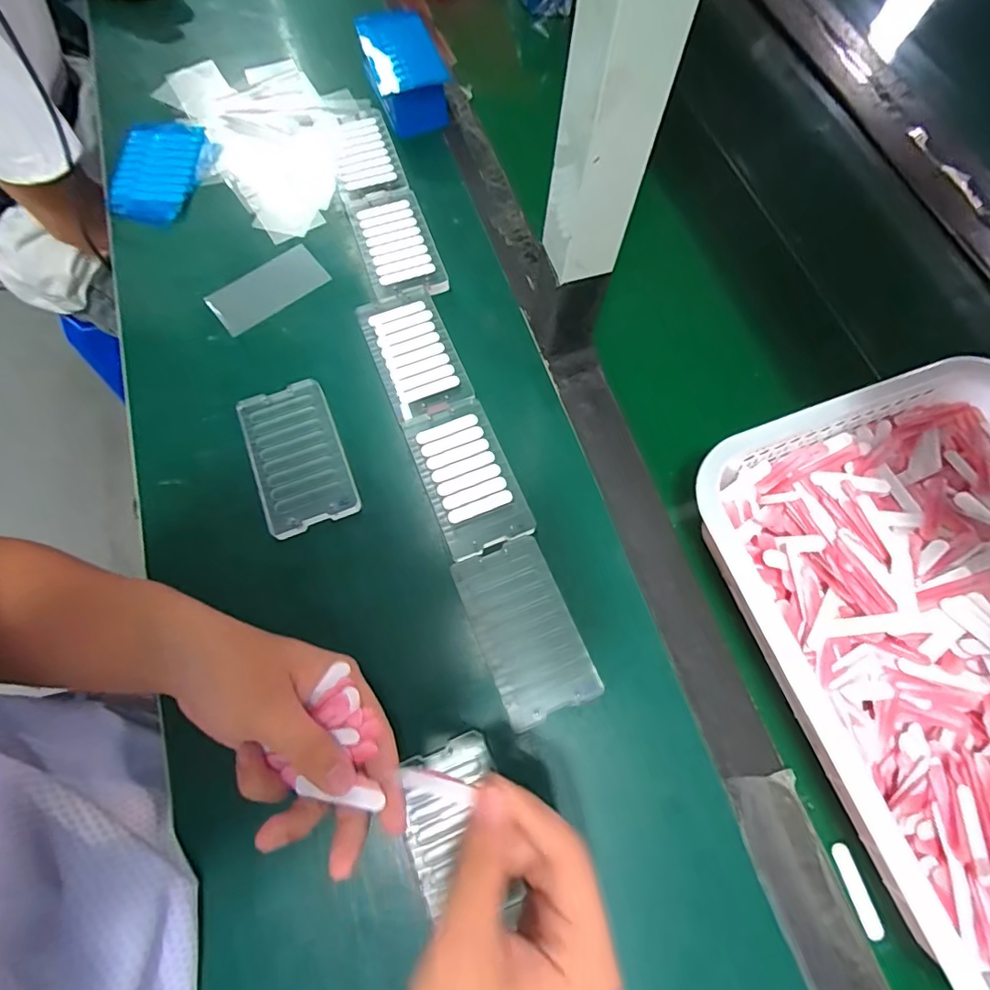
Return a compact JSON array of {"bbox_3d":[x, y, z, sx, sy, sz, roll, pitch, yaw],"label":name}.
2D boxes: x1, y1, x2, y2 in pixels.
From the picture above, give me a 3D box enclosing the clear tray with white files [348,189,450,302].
[{"bbox_3d":[-0.091,-0.233,0.492,0.065,0.010,0.118,-18,70,-8],"label":"clear tray with white files"}]

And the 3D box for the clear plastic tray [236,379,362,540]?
[{"bbox_3d":[-0.156,-0.032,0.416,0.068,0.013,0.121,-21,71,-9],"label":"clear plastic tray"}]

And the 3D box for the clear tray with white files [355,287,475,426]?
[{"bbox_3d":[-0.069,-0.122,0.450,0.067,0.006,0.121,-20,71,-9],"label":"clear tray with white files"}]

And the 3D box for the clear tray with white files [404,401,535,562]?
[{"bbox_3d":[-0.021,-0.015,0.411,0.067,0.007,0.120,-21,71,-9],"label":"clear tray with white files"}]

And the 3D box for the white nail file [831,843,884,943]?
[{"bbox_3d":[0.227,0.248,0.331,0.012,0.005,0.051,-14,70,-7],"label":"white nail file"}]

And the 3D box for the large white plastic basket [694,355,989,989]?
[{"bbox_3d":[0.311,0.099,0.343,0.263,0.077,0.356,-20,71,-9],"label":"large white plastic basket"}]

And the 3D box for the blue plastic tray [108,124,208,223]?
[{"bbox_3d":[-0.339,-0.323,0.527,0.086,0.012,0.125,-1,69,-2],"label":"blue plastic tray"}]

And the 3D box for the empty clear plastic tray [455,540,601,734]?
[{"bbox_3d":[0.021,0.094,0.374,0.067,0.008,0.119,-22,71,-9],"label":"empty clear plastic tray"}]

